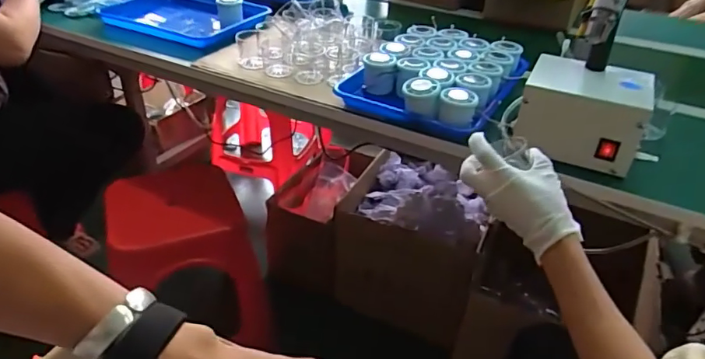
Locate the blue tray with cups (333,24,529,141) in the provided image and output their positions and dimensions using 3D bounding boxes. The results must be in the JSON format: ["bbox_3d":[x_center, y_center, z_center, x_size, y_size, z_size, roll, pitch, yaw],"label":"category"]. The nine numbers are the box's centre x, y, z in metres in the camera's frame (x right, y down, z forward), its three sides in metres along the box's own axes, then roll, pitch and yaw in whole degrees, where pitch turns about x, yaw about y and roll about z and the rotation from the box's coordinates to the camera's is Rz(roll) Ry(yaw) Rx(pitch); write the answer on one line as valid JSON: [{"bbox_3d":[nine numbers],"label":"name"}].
[{"bbox_3d":[0.146,-0.184,0.871,0.248,0.064,0.290,20,38,24],"label":"blue tray with cups"}]

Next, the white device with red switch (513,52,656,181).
[{"bbox_3d":[0.329,-0.104,0.726,0.158,0.107,0.140,15,36,18],"label":"white device with red switch"}]

